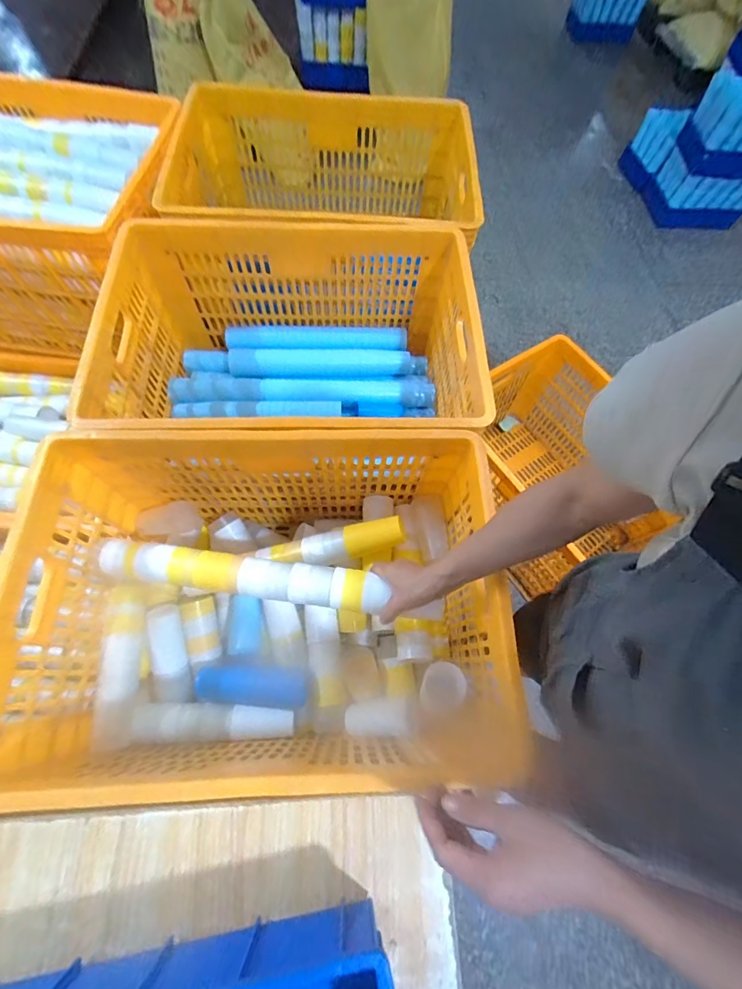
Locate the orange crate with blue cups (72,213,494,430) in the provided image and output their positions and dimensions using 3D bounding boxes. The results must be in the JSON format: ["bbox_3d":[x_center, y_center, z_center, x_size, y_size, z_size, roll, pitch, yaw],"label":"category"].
[{"bbox_3d":[-0.138,-0.278,0.840,0.650,0.310,0.485,2,67,-2],"label":"orange crate with blue cups"}]

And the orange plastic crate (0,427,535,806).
[{"bbox_3d":[-0.153,0.173,0.672,0.644,0.321,0.456,-1,67,1],"label":"orange plastic crate"}]

